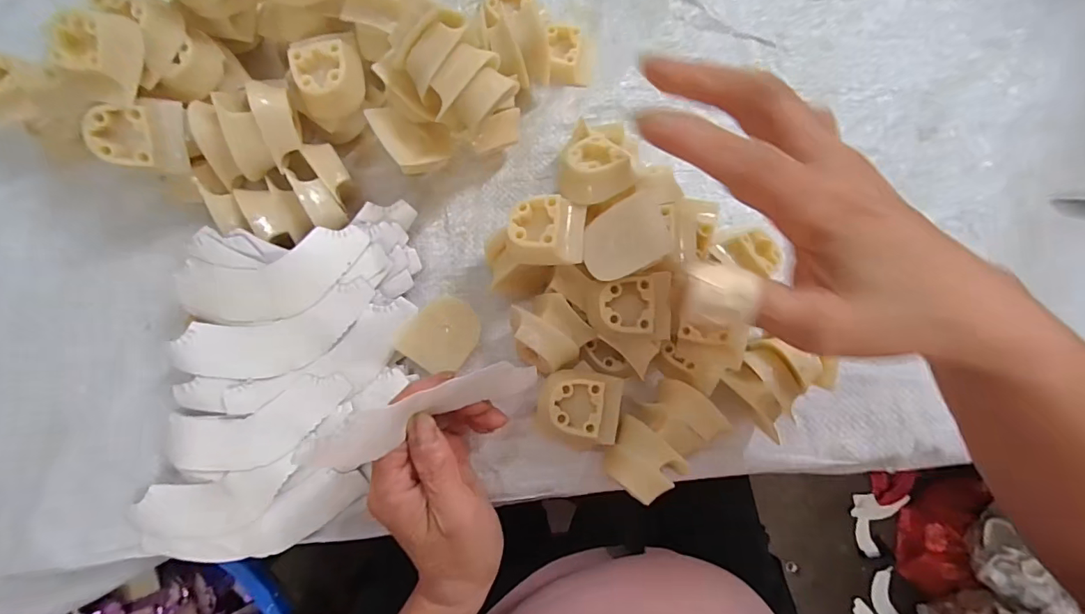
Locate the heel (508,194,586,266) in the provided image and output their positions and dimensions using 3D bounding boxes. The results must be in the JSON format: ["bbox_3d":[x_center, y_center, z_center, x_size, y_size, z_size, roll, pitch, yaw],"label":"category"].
[{"bbox_3d":[0.002,-0.042,0.263,0.041,0.025,0.036,4,83,-2],"label":"heel"}]

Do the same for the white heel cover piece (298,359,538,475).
[{"bbox_3d":[-0.051,0.049,0.221,0.112,0.032,0.024,-13,82,-35],"label":"white heel cover piece"}]

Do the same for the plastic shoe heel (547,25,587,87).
[{"bbox_3d":[0.016,-0.174,0.330,0.025,0.015,0.038,-5,83,-3],"label":"plastic shoe heel"}]

